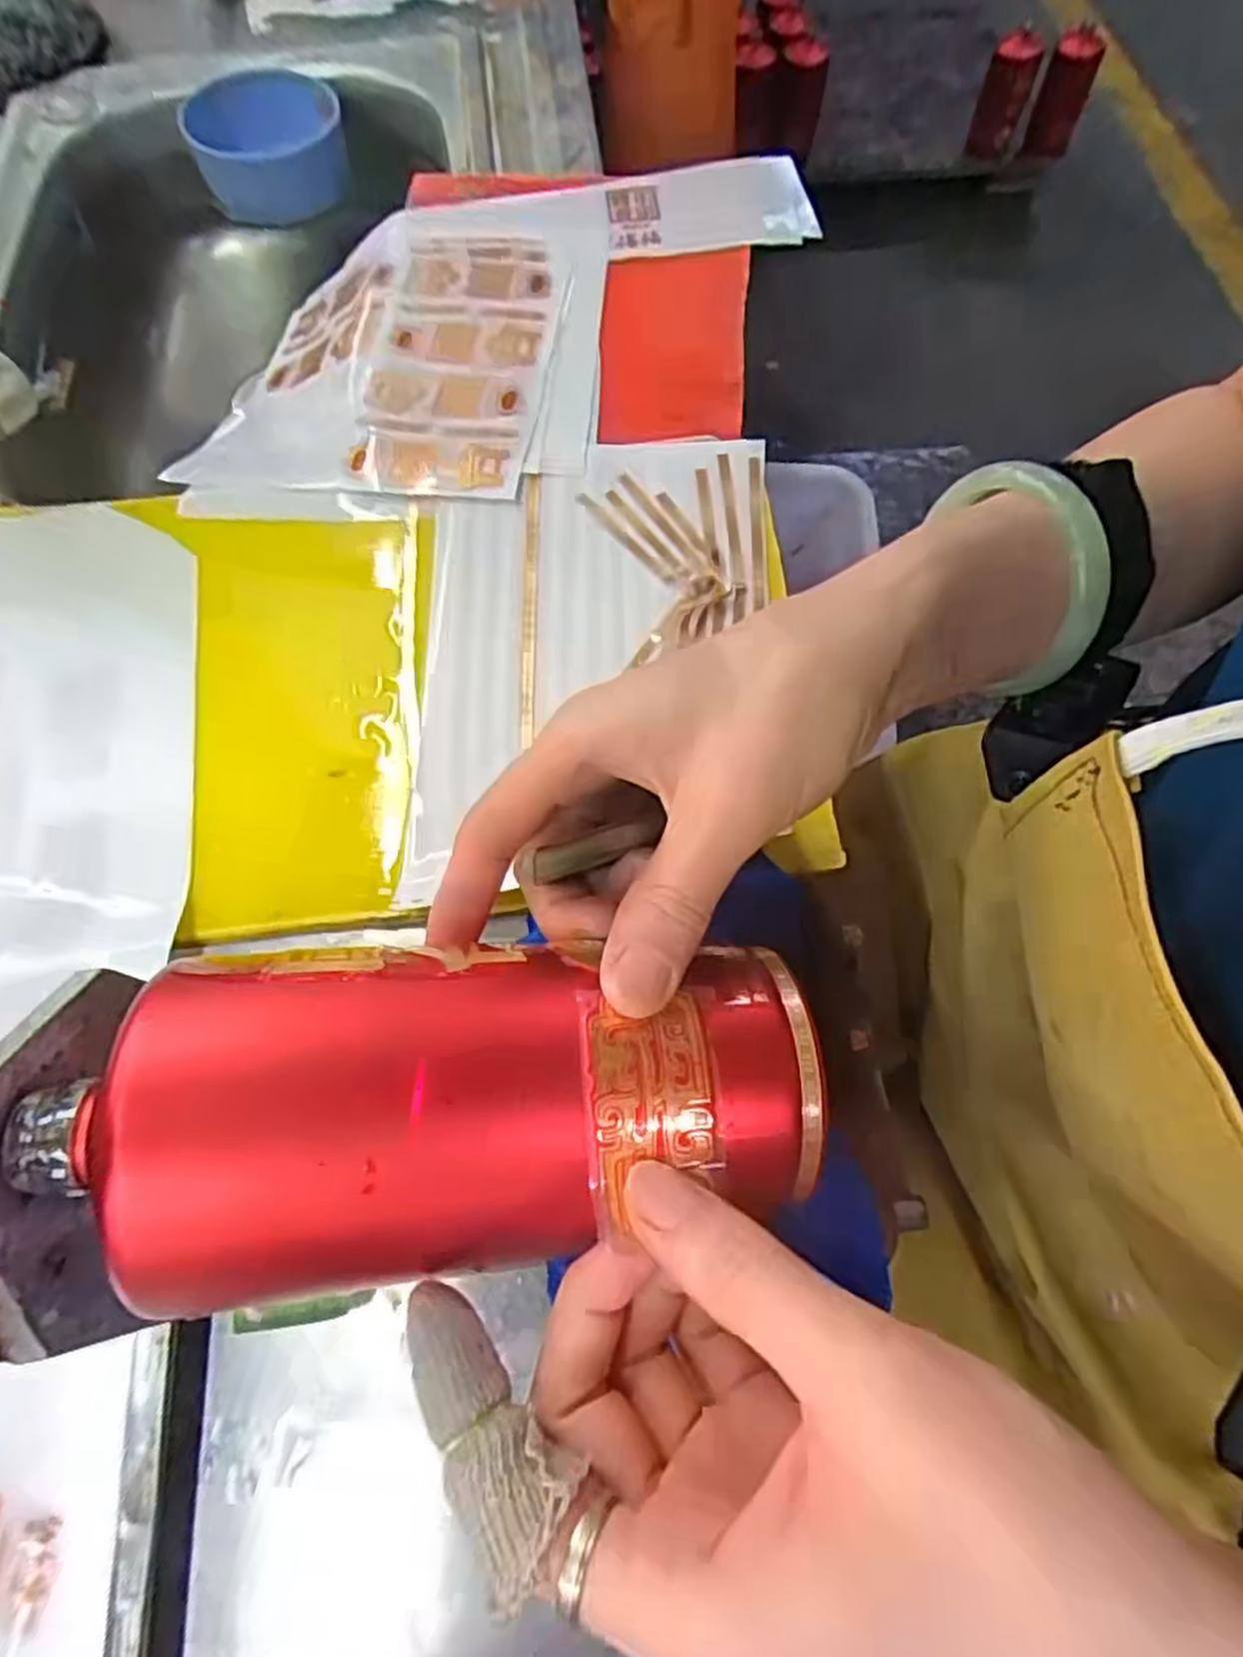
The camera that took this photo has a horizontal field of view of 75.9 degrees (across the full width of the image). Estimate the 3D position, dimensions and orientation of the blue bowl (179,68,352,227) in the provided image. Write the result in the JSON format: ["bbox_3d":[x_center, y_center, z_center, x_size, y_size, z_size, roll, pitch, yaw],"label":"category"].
[{"bbox_3d":[-0.263,-0.514,0.603,0.111,0.056,0.096,-19,68,-8],"label":"blue bowl"}]

